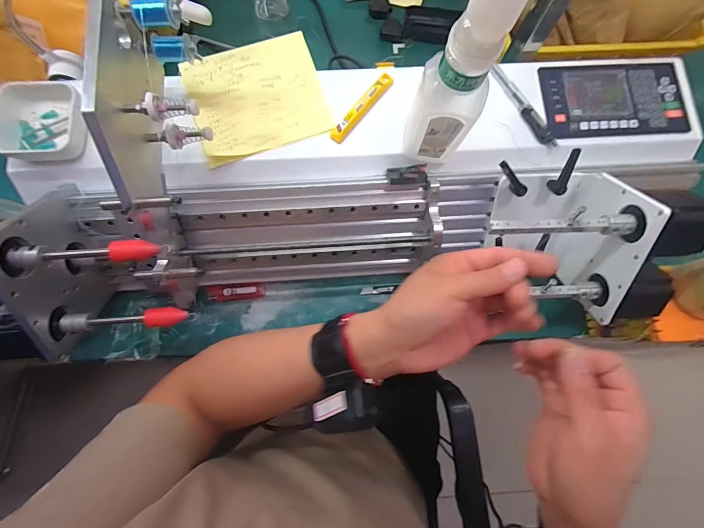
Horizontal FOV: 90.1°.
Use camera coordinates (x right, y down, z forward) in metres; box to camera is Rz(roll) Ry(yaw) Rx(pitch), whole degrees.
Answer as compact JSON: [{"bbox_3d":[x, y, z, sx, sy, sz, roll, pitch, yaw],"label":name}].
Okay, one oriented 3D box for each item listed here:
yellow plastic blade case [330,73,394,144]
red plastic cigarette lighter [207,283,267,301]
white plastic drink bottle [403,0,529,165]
[{"bbox_3d":[0.013,-0.183,0.407,0.012,0.010,0.104,38,79,8],"label":"yellow plastic blade case"},{"bbox_3d":[-0.162,0.040,0.493,0.077,0.017,0.020,-5,77,-2],"label":"red plastic cigarette lighter"},{"bbox_3d":[0.089,-0.159,0.301,0.060,0.206,0.046,13,77,2],"label":"white plastic drink bottle"}]

